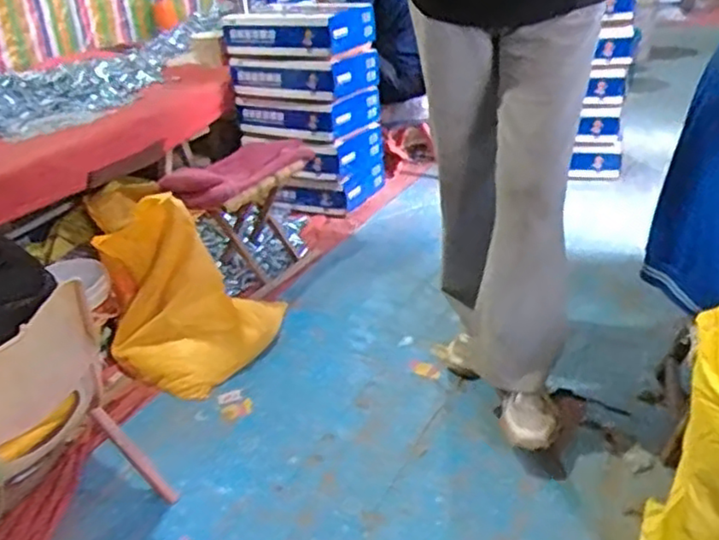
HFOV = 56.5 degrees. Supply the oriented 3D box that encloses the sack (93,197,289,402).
[{"bbox_3d":[-0.387,0.052,1.537,0.392,0.397,0.290,-9,29,-8],"label":"sack"}]

